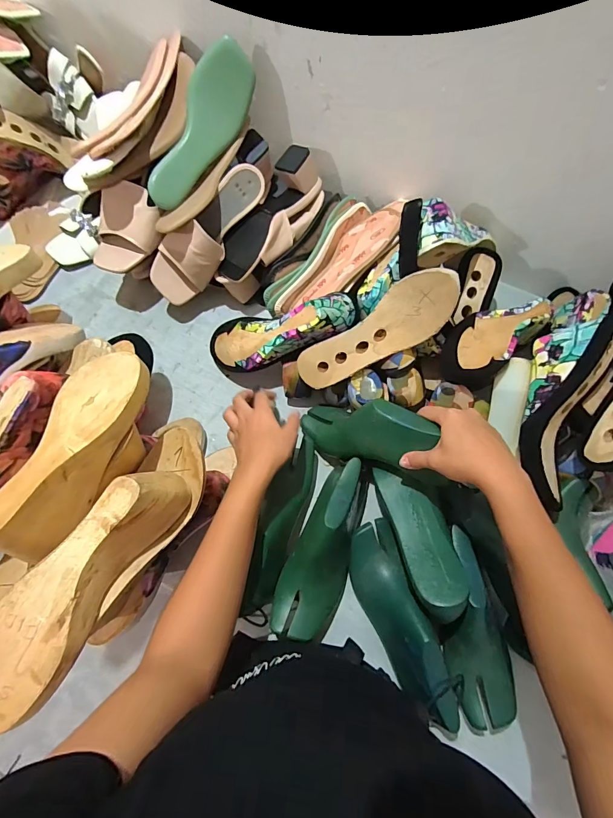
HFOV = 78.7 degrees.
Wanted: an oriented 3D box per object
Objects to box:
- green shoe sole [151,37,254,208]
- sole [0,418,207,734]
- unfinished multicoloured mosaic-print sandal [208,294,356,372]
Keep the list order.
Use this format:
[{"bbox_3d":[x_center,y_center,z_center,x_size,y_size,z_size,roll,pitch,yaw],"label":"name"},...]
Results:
[{"bbox_3d":[-0.154,-0.396,0.542,0.219,0.078,0.036,-53,48,14],"label":"green shoe sole"},{"bbox_3d":[-0.195,0.126,0.361,0.087,0.094,0.299,23,51,9],"label":"sole"},{"bbox_3d":[-0.045,-0.110,0.548,0.226,0.081,0.076,-12,69,21],"label":"unfinished multicoloured mosaic-print sandal"}]

